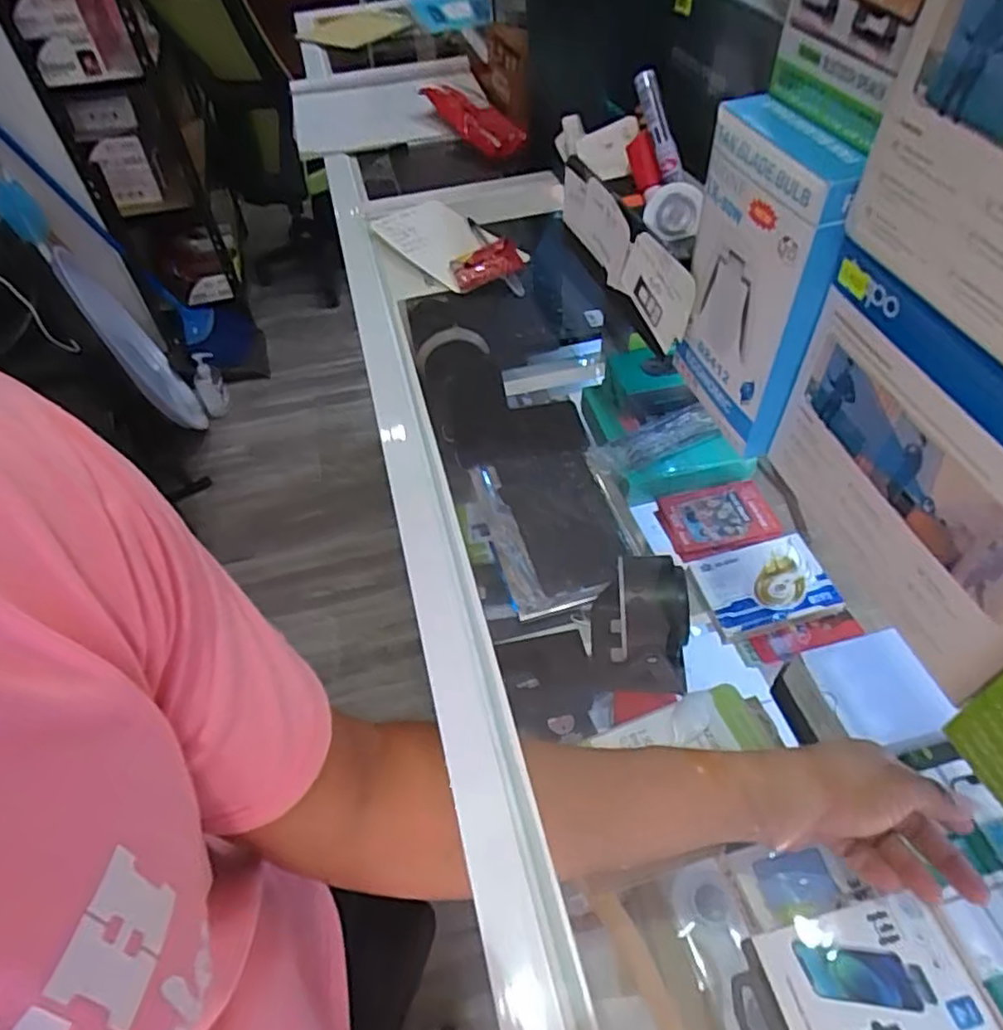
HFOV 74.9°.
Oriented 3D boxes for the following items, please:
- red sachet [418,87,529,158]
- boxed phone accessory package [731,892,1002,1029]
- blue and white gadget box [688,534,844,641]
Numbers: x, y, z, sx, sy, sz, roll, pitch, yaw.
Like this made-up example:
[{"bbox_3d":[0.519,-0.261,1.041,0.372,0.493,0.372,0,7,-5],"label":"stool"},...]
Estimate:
[{"bbox_3d":[-0.032,-0.433,0.716,0.134,0.031,0.039,35,59,8],"label":"red sachet"},{"bbox_3d":[0.222,0.301,0.411,0.137,0.026,0.085,-13,51,-7],"label":"boxed phone accessory package"},{"bbox_3d":[0.256,0.066,0.643,0.111,0.028,0.092,-13,51,-8],"label":"blue and white gadget box"}]

